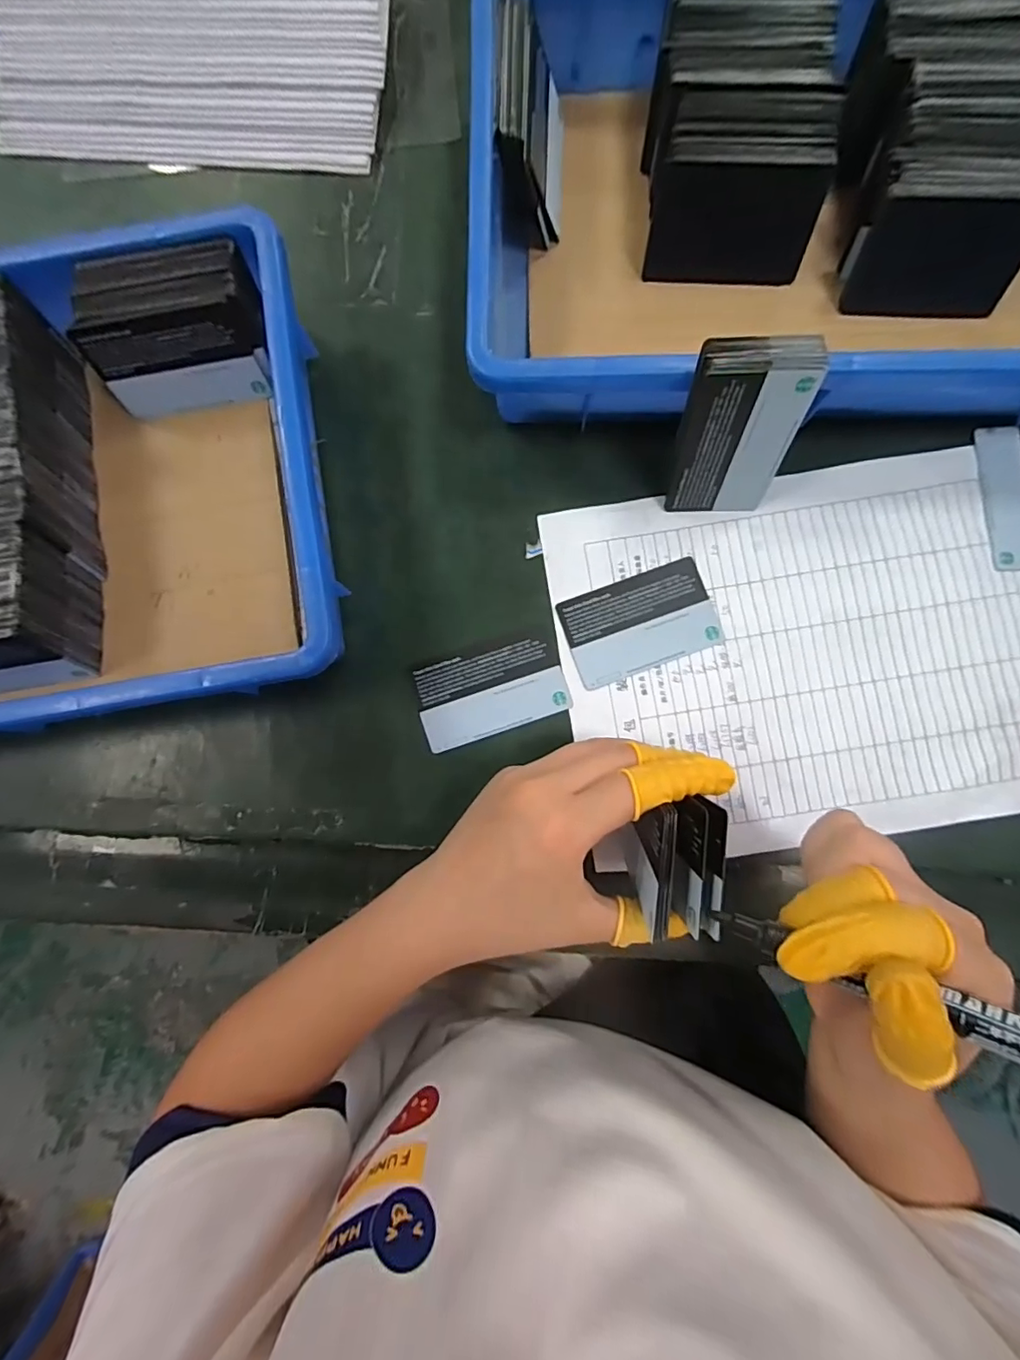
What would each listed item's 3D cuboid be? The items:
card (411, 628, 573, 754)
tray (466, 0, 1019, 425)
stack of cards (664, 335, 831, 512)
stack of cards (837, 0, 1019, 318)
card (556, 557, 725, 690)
[{"bbox_3d":[-0.011,0.005,0.302,0.083,0.004,0.051,-18,85,0],"label":"card"},{"bbox_3d":[0.162,-0.269,0.294,0.358,0.059,0.247,0,85,2],"label":"tray"},{"bbox_3d":[0.114,-0.125,0.272,0.057,0.089,0.014,0,62,2],"label":"stack of cards"},{"bbox_3d":[0.245,-0.293,0.295,0.102,0.050,0.160,-2,85,2],"label":"stack of cards"},{"bbox_3d":[0.075,-0.033,0.305,0.084,0.004,0.053,-19,85,-1],"label":"card"}]

